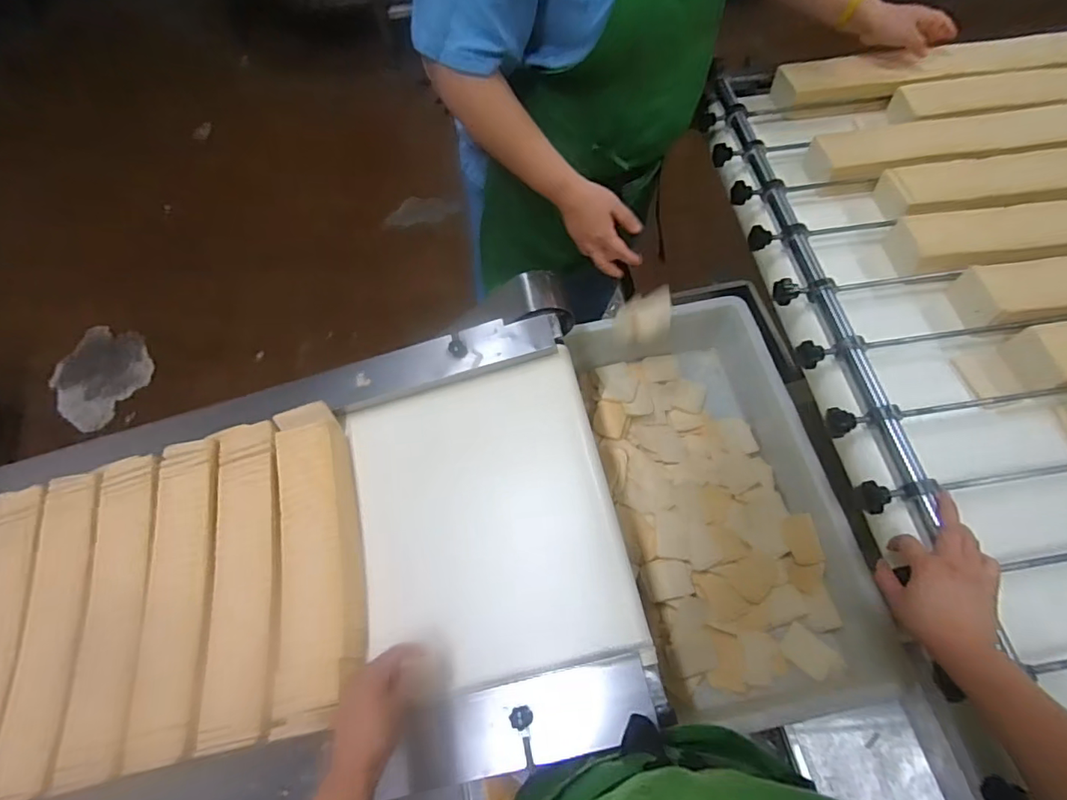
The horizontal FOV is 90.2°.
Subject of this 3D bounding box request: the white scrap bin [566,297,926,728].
[{"bbox_3d":[0.288,0.133,0.888,0.311,0.151,0.633,-12,63,-4],"label":"white scrap bin"}]

